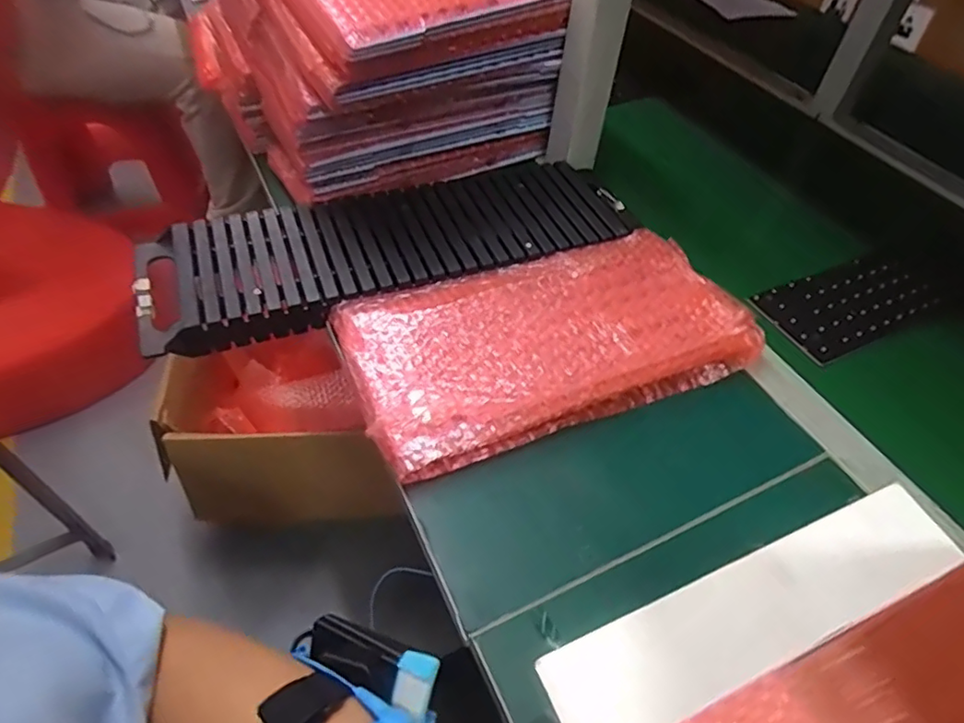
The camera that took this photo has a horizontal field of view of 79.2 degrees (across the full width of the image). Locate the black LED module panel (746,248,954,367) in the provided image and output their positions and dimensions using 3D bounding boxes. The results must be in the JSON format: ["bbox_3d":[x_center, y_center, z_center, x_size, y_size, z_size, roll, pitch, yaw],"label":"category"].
[{"bbox_3d":[0.363,-0.058,0.566,0.202,0.009,0.090,-20,53,-20],"label":"black LED module panel"}]

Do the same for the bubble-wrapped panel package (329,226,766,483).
[{"bbox_3d":[0.055,-0.019,0.477,0.316,0.040,0.157,-15,52,-17],"label":"bubble-wrapped panel package"}]

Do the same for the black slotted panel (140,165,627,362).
[{"bbox_3d":[-0.073,-0.112,0.544,0.452,0.034,0.153,-17,52,-18],"label":"black slotted panel"}]

